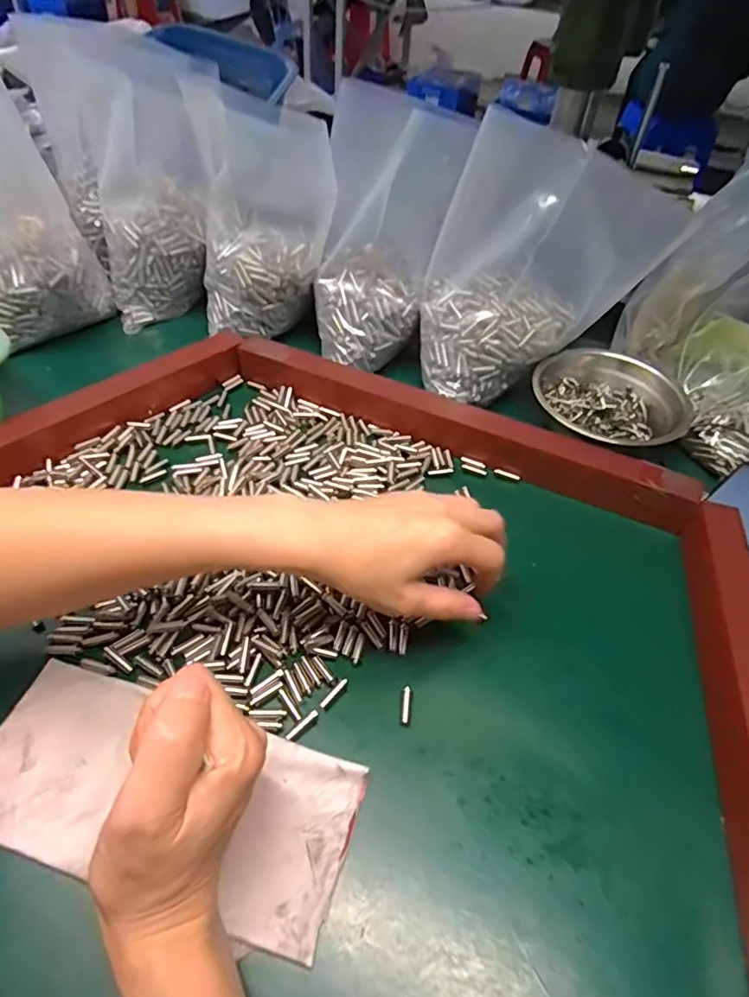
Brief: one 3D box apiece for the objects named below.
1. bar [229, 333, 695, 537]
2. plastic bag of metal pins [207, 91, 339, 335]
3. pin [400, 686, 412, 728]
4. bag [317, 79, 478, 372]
[{"bbox_3d":[0.061,-0.068,0.468,0.396,0.034,0.039,23,52,15],"label":"bar"},{"bbox_3d":[-0.105,-0.251,0.501,0.125,0.170,0.085,-11,52,-13],"label":"plastic bag of metal pins"},{"bbox_3d":[0.018,0.120,0.312,0.006,0.004,0.022,6,61,3],"label":"pin"},{"bbox_3d":[0.003,-0.241,0.499,0.119,0.207,0.143,-3,50,-7],"label":"bag"}]

